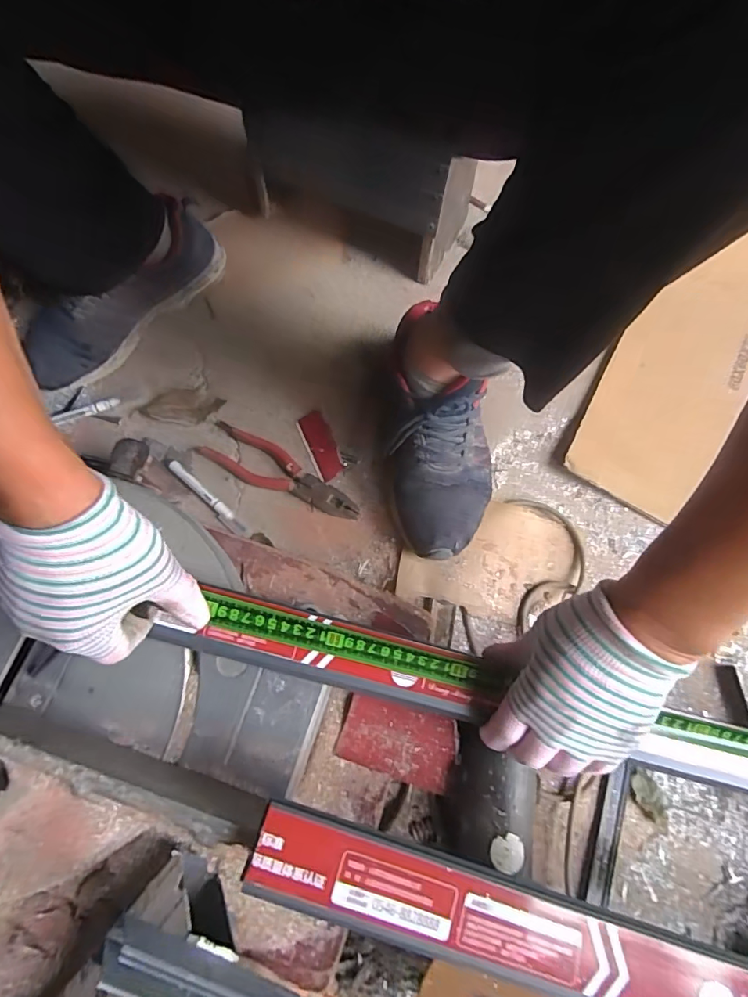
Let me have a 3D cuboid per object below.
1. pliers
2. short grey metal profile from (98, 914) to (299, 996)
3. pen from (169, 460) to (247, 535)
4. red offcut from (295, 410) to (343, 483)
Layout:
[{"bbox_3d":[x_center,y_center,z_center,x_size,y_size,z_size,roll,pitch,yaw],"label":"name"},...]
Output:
[{"bbox_3d":[-0.108,-0.030,0.548,0.200,0.015,0.057,29,70,9],"label":"pliers"},{"bbox_3d":[-0.106,0.317,0.311,0.034,0.021,0.161,-47,113,-17],"label":"short grey metal profile"},{"bbox_3d":[-0.186,0.000,0.538,0.120,0.014,0.016,40,72,13],"label":"pen"},{"bbox_3d":[-0.063,-0.064,0.564,0.032,0.007,0.085,-22,71,-10],"label":"red offcut"}]

